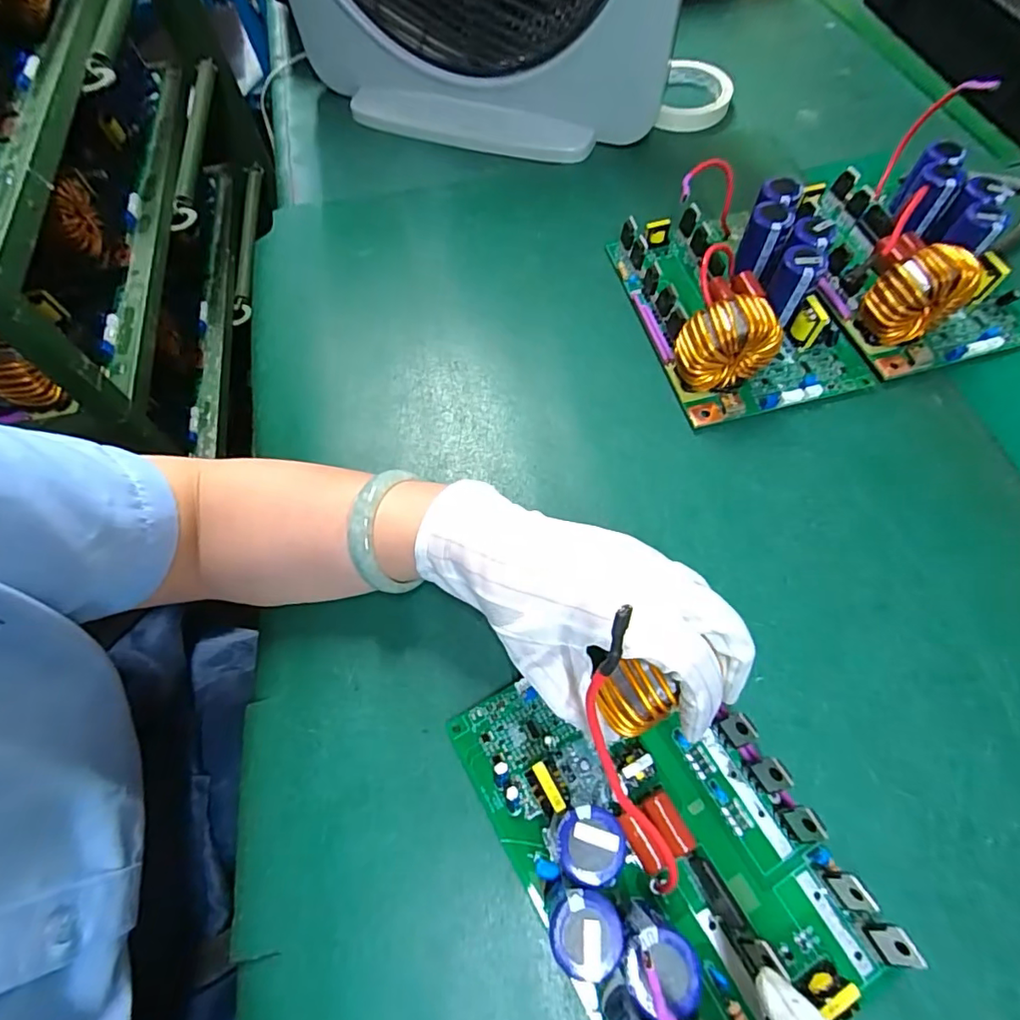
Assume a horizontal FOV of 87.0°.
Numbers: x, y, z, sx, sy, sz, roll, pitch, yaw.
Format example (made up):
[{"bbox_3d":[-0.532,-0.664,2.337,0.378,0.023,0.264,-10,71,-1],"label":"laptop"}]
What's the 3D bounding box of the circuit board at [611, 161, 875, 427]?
[{"bbox_3d":[0.170,-0.169,0.403,0.134,0.069,0.192,-15,64,-5],"label":"circuit board"}]

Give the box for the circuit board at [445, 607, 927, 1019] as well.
[{"bbox_3d":[0.069,0.150,0.248,0.132,0.063,0.190,-30,66,-11],"label":"circuit board"}]

